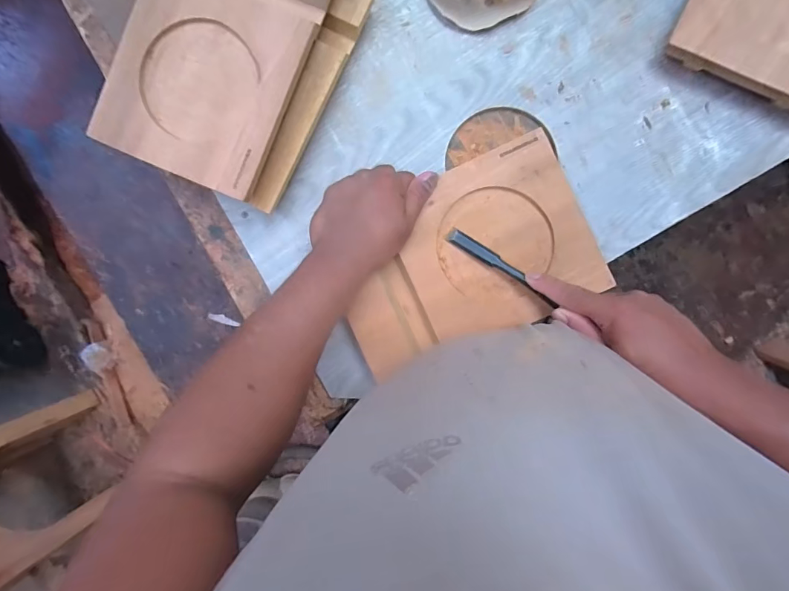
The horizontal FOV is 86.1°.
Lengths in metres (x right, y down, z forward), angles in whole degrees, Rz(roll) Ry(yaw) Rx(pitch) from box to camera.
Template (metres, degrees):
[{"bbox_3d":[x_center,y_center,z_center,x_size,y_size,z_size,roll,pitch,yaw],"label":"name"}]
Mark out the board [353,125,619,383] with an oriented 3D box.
[{"bbox_3d":[0.065,-0.038,0.421,0.246,0.026,0.162,-24,92,6],"label":"board"}]

